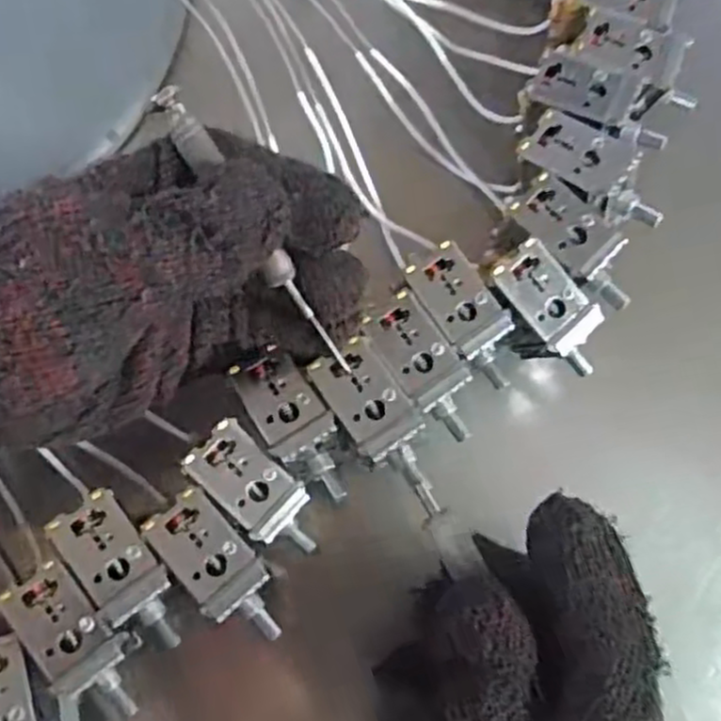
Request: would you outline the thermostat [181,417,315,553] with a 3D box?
[{"bbox_3d":[-0.033,0.043,0.244,0.046,0.021,0.022,42,79,11],"label":"thermostat"}]

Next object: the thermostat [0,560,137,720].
[{"bbox_3d":[-0.087,0.088,0.231,0.024,0.020,0.052,-34,89,-9],"label":"thermostat"}]

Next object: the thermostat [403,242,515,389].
[{"bbox_3d":[0.037,-0.014,0.261,0.022,0.015,0.052,-35,96,-9],"label":"thermostat"}]

